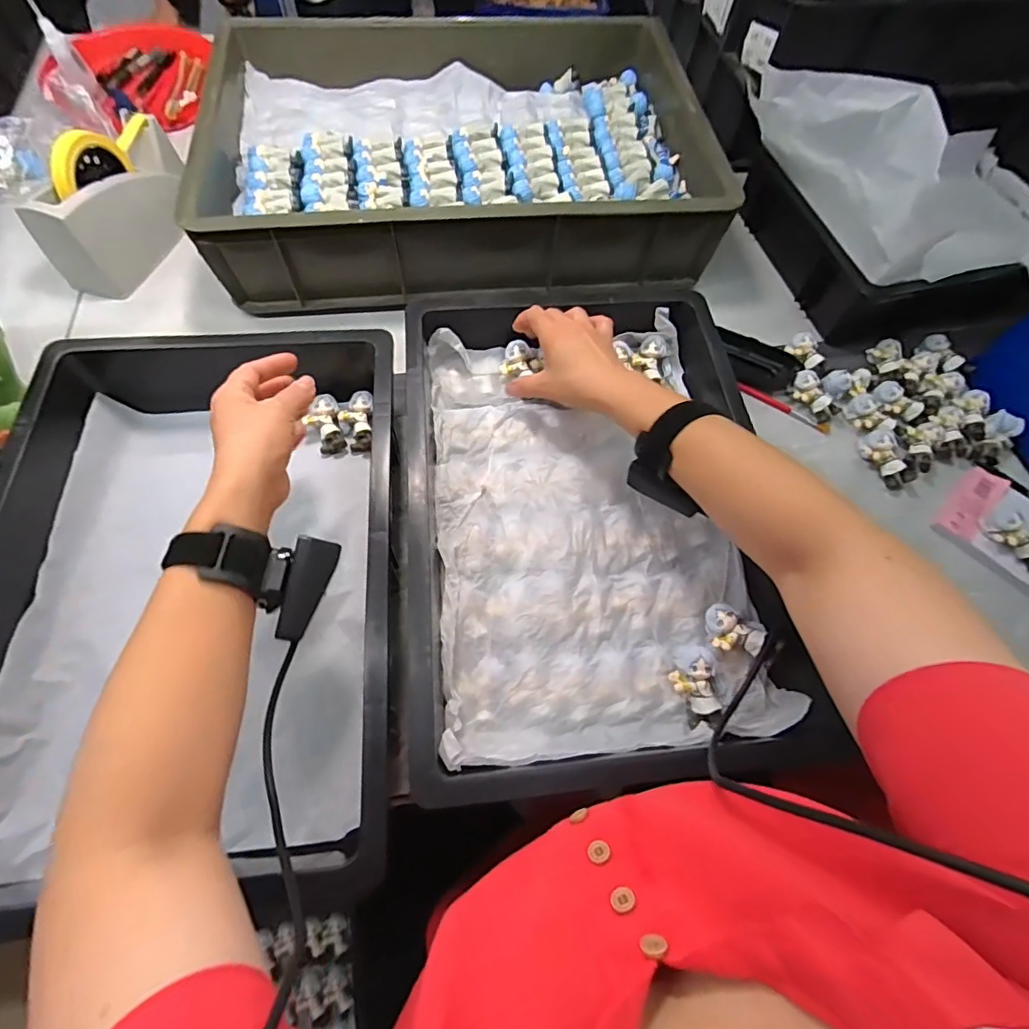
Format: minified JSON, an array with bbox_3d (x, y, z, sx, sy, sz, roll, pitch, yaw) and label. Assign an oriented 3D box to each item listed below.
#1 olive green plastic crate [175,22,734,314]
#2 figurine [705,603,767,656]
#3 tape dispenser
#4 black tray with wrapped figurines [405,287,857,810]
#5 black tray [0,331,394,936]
[{"bbox_3d":[-0.073,-0.471,0.665,0.580,0.118,0.421,-6,65,-6],"label":"olive green plastic crate"},{"bbox_3d":[0.181,0.095,0.423,0.042,0.033,0.036,26,66,9],"label":"figurine"},{"bbox_3d":[-0.469,-0.377,0.604,0.068,0.115,0.203,15,65,4],"label":"tape dispenser"},{"bbox_3d":[0.053,-0.008,0.459,0.305,0.061,0.437,-4,65,-5],"label":"black tray with wrapped figurines"},{"bbox_3d":[-0.262,0.037,0.431,0.316,0.087,0.468,-3,64,-4],"label":"black tray"}]

